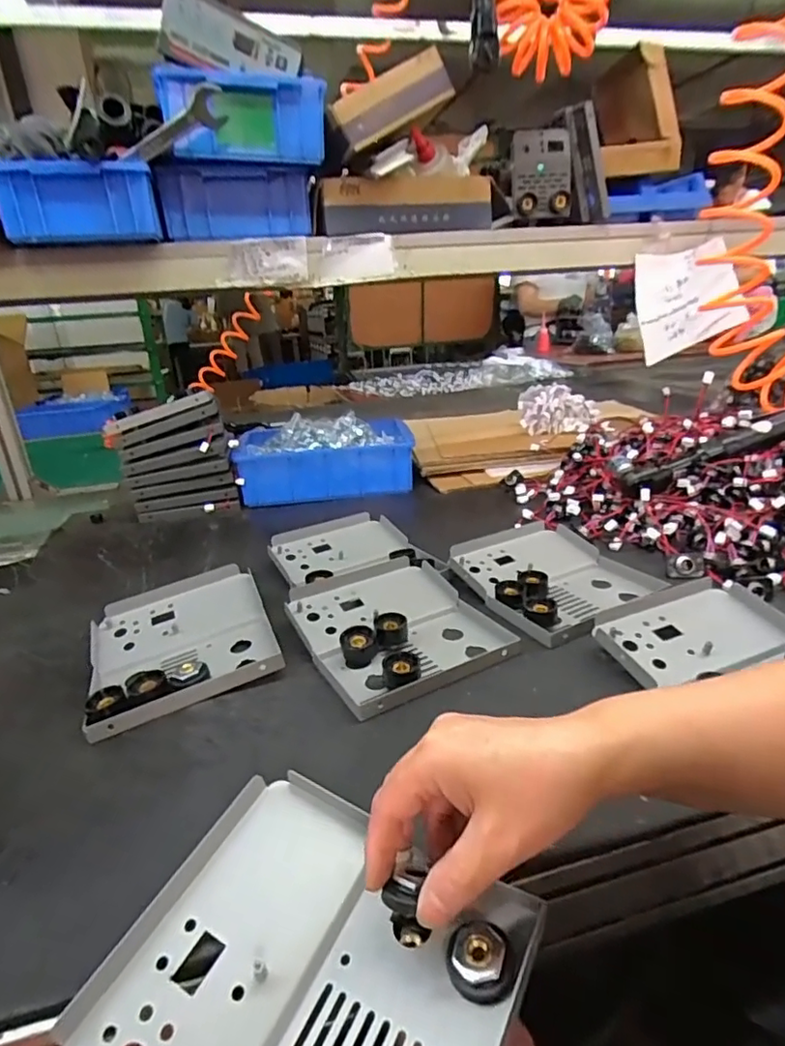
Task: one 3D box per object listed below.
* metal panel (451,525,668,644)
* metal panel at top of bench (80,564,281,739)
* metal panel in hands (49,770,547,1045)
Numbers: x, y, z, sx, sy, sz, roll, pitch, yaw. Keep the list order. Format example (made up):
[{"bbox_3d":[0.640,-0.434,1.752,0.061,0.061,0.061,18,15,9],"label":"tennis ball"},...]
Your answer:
[{"bbox_3d":[0.164,0.051,0.587,0.160,0.029,0.182,-13,23,-23],"label":"metal panel"},{"bbox_3d":[-0.195,0.102,0.525,0.155,0.027,0.186,-12,22,-19],"label":"metal panel at top of bench"},{"bbox_3d":[-0.040,0.209,0.259,0.171,0.026,0.154,11,29,28],"label":"metal panel in hands"}]

